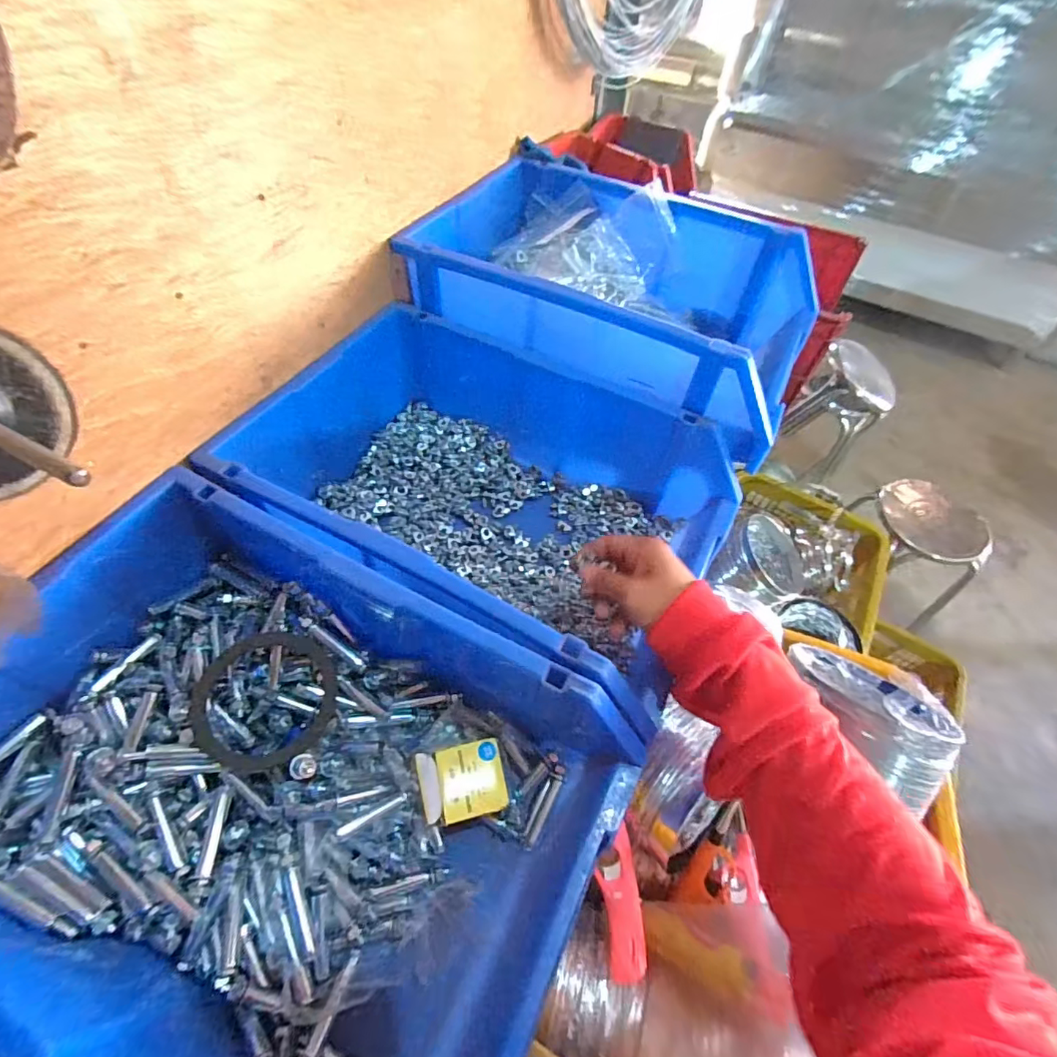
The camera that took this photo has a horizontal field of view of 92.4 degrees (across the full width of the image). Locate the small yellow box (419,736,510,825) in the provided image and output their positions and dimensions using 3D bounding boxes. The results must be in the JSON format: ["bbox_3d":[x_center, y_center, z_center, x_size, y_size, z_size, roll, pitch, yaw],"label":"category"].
[{"bbox_3d":[-0.052,0.205,0.408,0.065,0.027,0.053,-11,56,-11],"label":"small yellow box"}]

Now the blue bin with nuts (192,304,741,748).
[{"bbox_3d":[-0.031,-0.030,0.528,0.432,0.157,0.310,26,57,15],"label":"blue bin with nuts"}]

